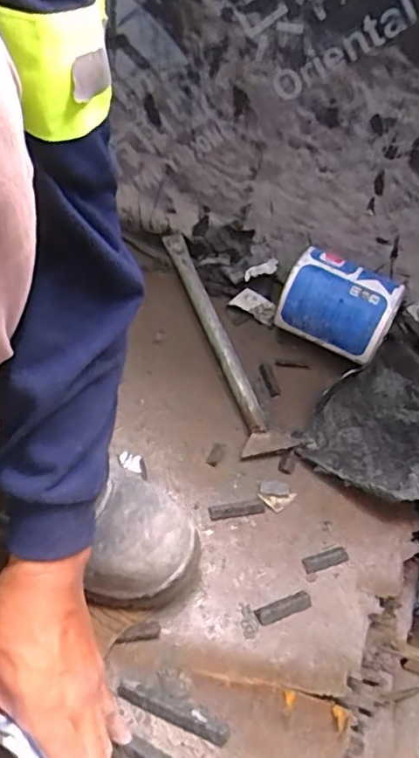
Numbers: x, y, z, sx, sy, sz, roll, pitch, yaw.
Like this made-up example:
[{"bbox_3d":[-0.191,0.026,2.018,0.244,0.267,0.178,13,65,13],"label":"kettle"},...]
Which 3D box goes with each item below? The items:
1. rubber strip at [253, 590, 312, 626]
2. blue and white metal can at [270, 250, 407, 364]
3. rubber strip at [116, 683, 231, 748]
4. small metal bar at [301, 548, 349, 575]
[{"bbox_3d":[0.066,0.203,0.514,0.053,0.007,0.016,-18,56,-18],"label":"rubber strip"},{"bbox_3d":[0.150,-0.081,0.685,0.124,0.100,0.084,29,55,16],"label":"blue and white metal can"},{"bbox_3d":[-0.028,0.257,0.449,0.091,0.006,0.016,21,54,11],"label":"rubber strip"},{"bbox_3d":[0.109,0.171,0.546,0.043,0.004,0.015,-12,54,-14],"label":"small metal bar"}]

